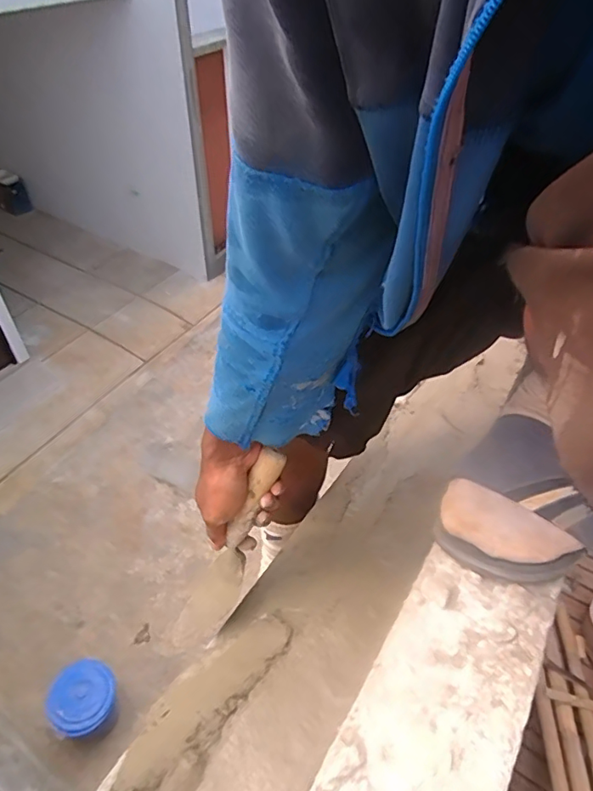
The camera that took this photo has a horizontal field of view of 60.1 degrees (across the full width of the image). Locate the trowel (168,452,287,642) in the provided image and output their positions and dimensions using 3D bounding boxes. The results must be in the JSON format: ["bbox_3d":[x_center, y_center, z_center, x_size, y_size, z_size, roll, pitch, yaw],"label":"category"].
[{"bbox_3d":[-0.083,0.192,0.623,0.052,0.297,0.062,-4,38,-47],"label":"trowel"}]

